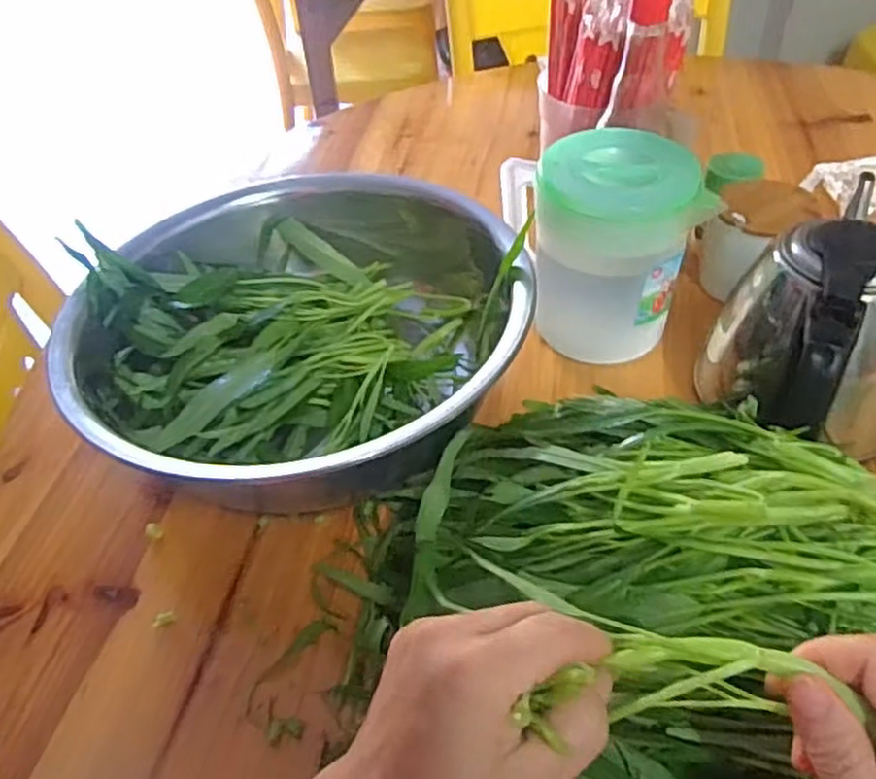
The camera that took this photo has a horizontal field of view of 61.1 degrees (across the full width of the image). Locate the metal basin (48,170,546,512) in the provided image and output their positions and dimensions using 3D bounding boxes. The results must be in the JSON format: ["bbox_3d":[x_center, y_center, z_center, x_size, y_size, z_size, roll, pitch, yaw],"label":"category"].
[{"bbox_3d":[-0.097,-0.032,0.547,0.306,0.115,0.306,-3,45,3],"label":"metal basin"}]

